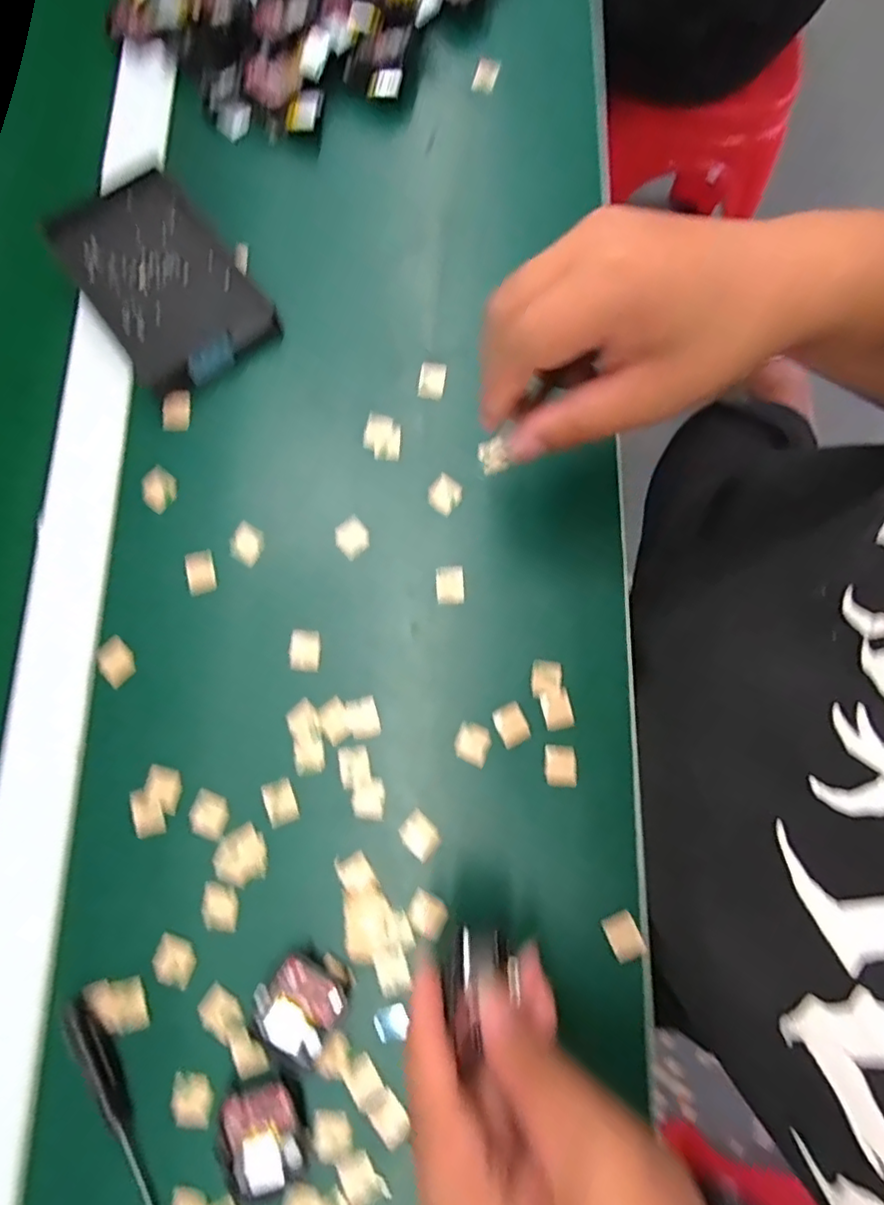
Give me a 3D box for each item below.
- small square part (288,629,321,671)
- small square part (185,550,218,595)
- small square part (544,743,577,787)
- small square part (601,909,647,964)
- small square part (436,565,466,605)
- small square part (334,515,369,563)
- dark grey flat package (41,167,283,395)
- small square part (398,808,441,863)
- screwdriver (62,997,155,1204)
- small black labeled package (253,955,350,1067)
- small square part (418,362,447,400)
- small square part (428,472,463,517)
[{"bbox_3d":[-0.076,0.026,0.330,0.017,0.004,0.023,4,77,1],"label":"small square part"},{"bbox_3d":[-0.138,-0.017,0.339,0.016,0.004,0.024,-12,78,-3],"label":"small square part"},{"bbox_3d":[0.064,0.087,0.319,0.016,0.004,0.022,0,77,0],"label":"small square part"},{"bbox_3d":[0.092,0.168,0.298,0.017,0.004,0.021,-24,79,-6],"label":"small square part"},{"bbox_3d":[0.005,-0.010,0.341,0.016,0.011,0.024,-4,77,-1],"label":"small square part"},{"bbox_3d":[-0.052,-0.038,0.345,0.020,0.004,0.020,-41,81,-9],"label":"small square part"},{"bbox_3d":[-0.173,-0.201,0.371,0.088,0.024,0.139,-36,80,-8],"label":"dark grey flat package"},{"bbox_3d":[-0.011,0.122,0.311,0.017,0.004,0.021,-44,81,-9],"label":"small square part"},{"bbox_3d":[-0.147,0.251,0.277,0.012,0.011,0.132,-27,79,-6],"label":"screwdriver"},{"bbox_3d":[-0.070,0.196,0.289,0.040,0.011,0.040,29,79,6],"label":"small black labeled package"},{"bbox_3d":[-0.006,-0.138,0.367,0.016,0.006,0.024,9,77,2],"label":"small square part"},{"bbox_3d":[0.002,-0.064,0.351,0.019,0.005,0.020,37,80,7],"label":"small square part"}]

